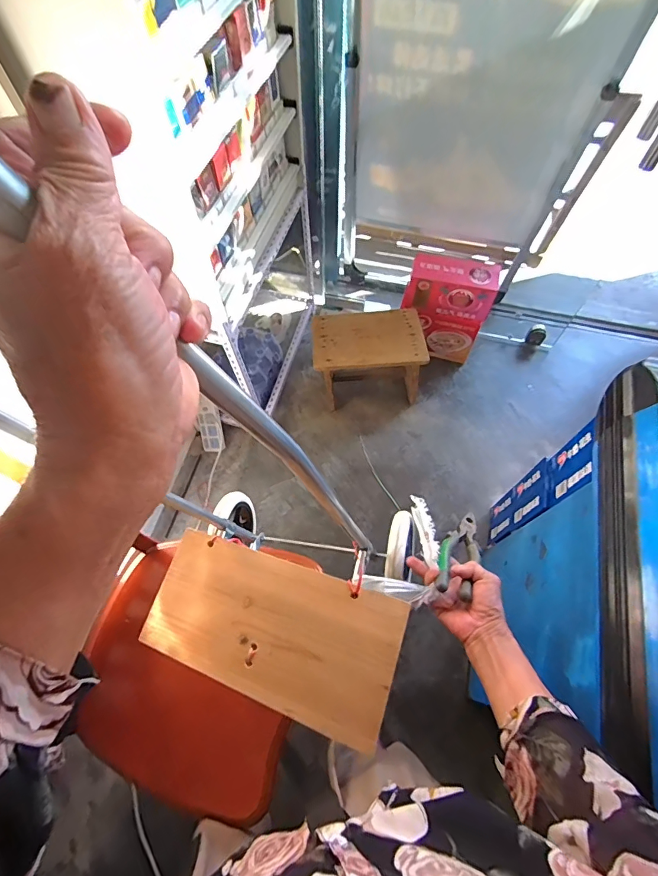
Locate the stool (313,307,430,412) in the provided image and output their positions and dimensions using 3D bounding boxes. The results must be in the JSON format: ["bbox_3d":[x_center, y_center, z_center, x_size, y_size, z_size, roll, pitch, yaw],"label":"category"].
[{"bbox_3d":[0.125,-0.248,1.473,0.348,0.289,0.218,-6,63,-2],"label":"stool"}]

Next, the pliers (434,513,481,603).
[{"bbox_3d":[0.193,0.159,0.633,0.055,0.015,0.199,28,28,14],"label":"pliers"}]

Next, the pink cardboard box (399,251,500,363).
[{"bbox_3d":[0.397,-0.437,1.511,0.282,0.347,0.152,21,65,11],"label":"pink cardboard box"}]

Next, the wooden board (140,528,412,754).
[{"bbox_3d":[-0.081,0.254,0.589,0.348,0.011,0.171,14,72,18],"label":"wooden board"}]

